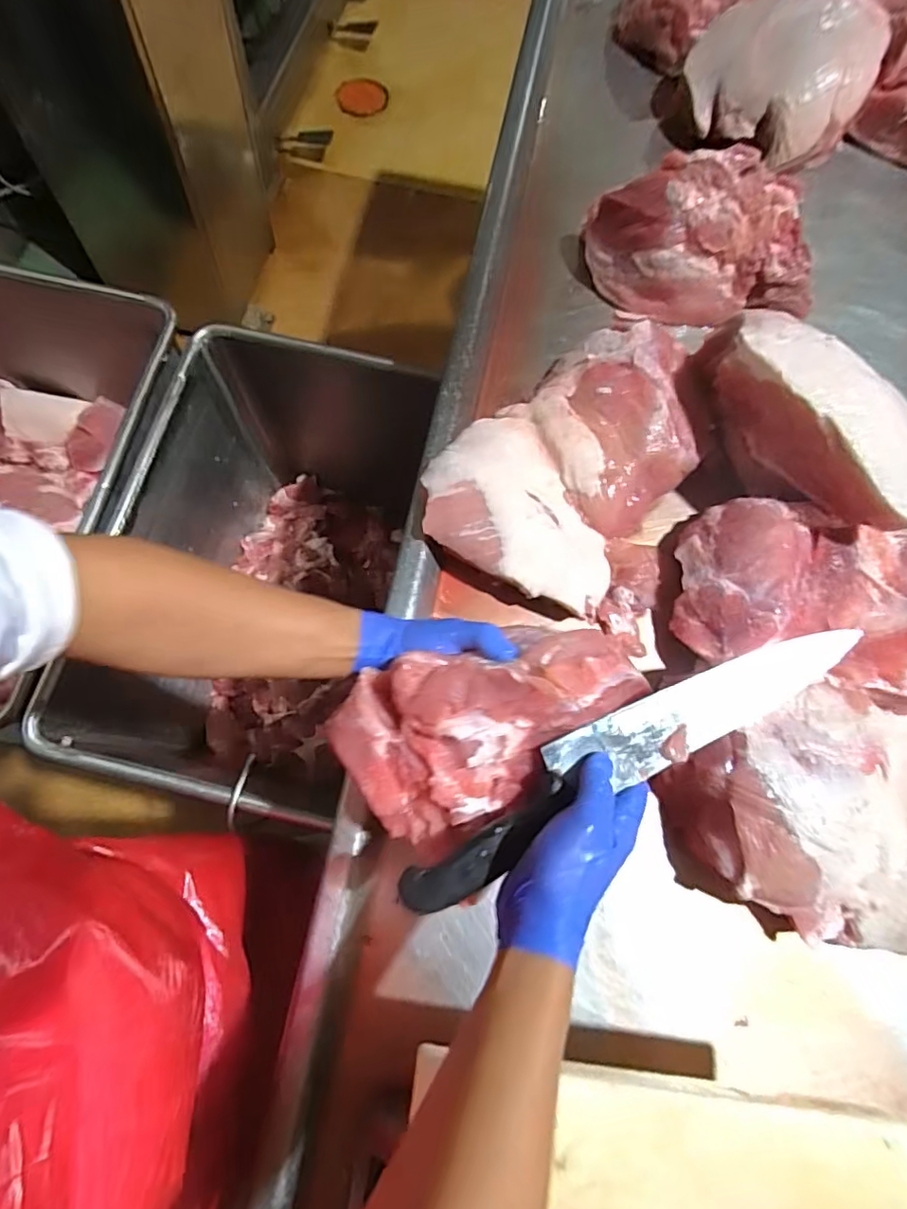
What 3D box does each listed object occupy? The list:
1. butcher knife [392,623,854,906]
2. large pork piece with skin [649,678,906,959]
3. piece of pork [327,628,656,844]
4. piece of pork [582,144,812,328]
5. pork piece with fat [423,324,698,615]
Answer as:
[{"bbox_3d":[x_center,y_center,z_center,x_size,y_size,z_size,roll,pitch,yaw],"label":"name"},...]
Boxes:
[{"bbox_3d":[0.121,0.102,0.401,0.352,0.025,0.055,-29,76,-8],"label":"butcher knife"},{"bbox_3d":[0.335,0.178,0.482,0.305,0.088,0.204,12,73,1],"label":"large pork piece with skin"},{"bbox_3d":[0.027,0.085,0.413,0.223,0.069,0.122,-18,74,-8],"label":"piece of pork"},{"bbox_3d":[0.277,-0.419,0.644,0.219,0.103,0.182,-14,74,-6],"label":"piece of pork"},{"bbox_3d":[0.119,-0.147,0.573,0.198,0.073,0.298,35,75,8],"label":"pork piece with fat"}]

